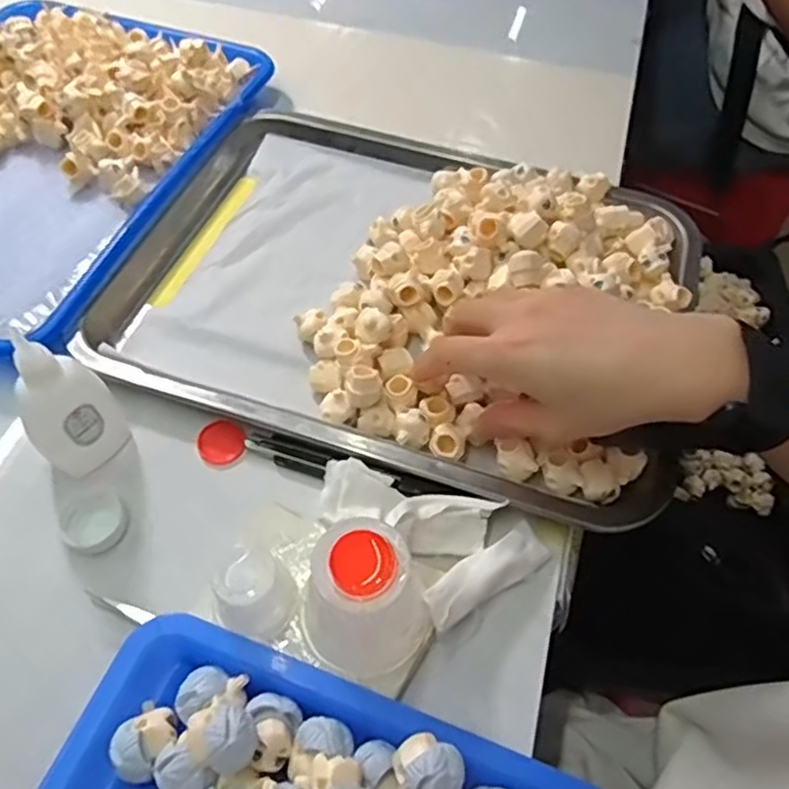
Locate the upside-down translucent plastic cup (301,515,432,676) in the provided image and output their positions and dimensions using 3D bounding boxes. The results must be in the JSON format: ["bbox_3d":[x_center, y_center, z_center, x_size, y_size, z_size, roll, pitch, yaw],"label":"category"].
[{"bbox_3d":[-0.013,0.088,0.282,0.048,0.065,0.048,1,57,-2],"label":"upside-down translucent plastic cup"}]

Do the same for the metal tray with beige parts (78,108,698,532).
[{"bbox_3d":[0.011,-0.081,0.417,0.334,0.045,0.264,15,59,8],"label":"metal tray with beige parts"}]

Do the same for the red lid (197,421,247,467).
[{"bbox_3d":[-0.094,0.026,0.365,0.024,0.004,0.026,1,57,-2],"label":"red lid"}]

